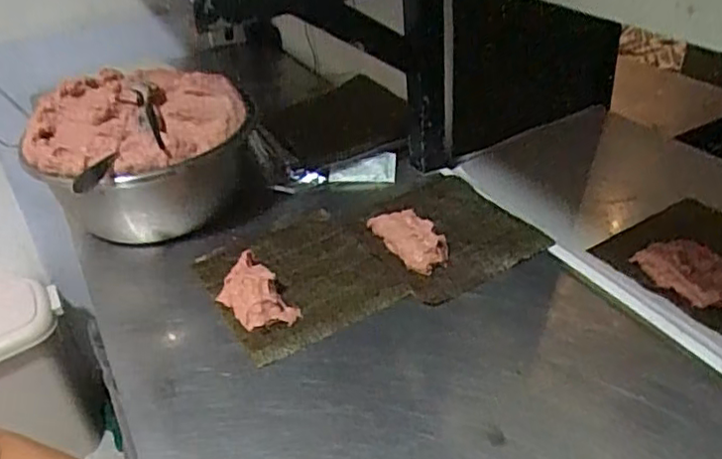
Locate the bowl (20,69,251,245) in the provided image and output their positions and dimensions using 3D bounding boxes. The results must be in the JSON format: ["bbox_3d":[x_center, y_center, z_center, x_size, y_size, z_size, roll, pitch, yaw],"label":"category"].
[{"bbox_3d":[-0.285,-0.086,0.832,0.233,0.180,0.212,4,36,14],"label":"bowl"}]

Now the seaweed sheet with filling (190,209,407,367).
[{"bbox_3d":[-0.071,0.043,0.734,0.196,0.035,0.205,-20,37,-19],"label":"seaweed sheet with filling"}]

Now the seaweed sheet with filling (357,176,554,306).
[{"bbox_3d":[0.100,-0.007,0.779,0.182,0.030,0.201,-22,38,-22],"label":"seaweed sheet with filling"}]

